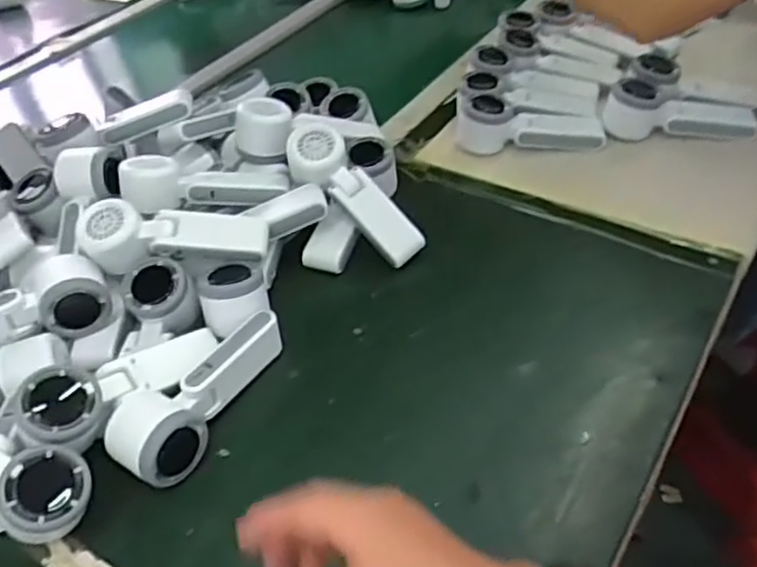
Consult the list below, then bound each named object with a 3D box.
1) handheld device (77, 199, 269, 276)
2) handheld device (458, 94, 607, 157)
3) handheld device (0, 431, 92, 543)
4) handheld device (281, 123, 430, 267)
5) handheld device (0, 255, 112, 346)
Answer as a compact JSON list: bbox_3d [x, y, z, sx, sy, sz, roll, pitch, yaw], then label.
[{"bbox_3d":[-0.185,-0.045,0.624,0.161,0.046,0.049,-6,43,2],"label":"handheld device"},{"bbox_3d":[0.176,-0.184,0.800,0.165,0.060,0.058,1,44,7],"label":"handheld device"},{"bbox_3d":[-0.277,0.145,0.497,0.163,0.067,0.060,10,46,19],"label":"handheld device"},{"bbox_3d":[-0.026,-0.087,0.682,0.167,0.052,0.048,46,58,2],"label":"handheld device"},{"bbox_3d":[-0.322,0.026,0.603,0.167,0.048,0.068,-20,46,-14],"label":"handheld device"}]

